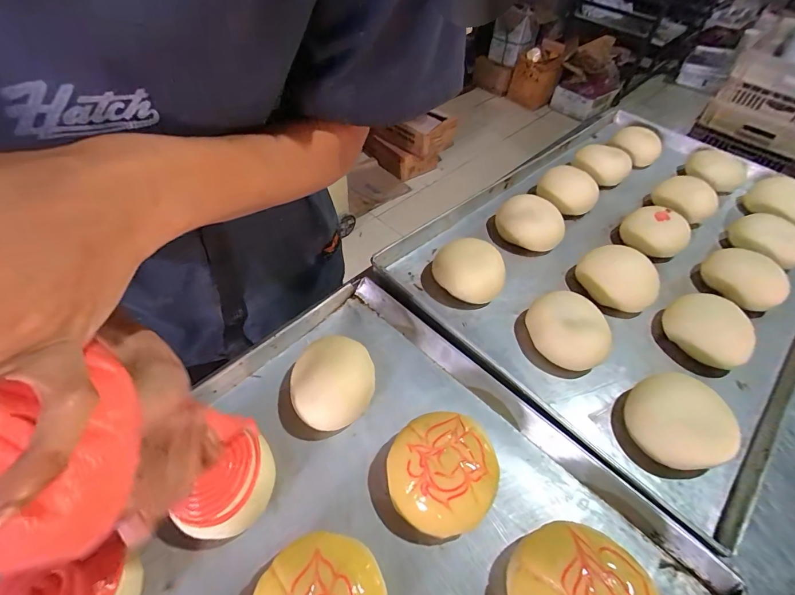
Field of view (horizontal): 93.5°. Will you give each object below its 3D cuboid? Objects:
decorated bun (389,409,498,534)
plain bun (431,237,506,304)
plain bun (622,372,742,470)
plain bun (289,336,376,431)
[{"bbox_3d":[0.039,0.155,0.331,0.090,0.050,0.090,2,52,-3],"label":"decorated bun"},{"bbox_3d":[0.094,-0.036,0.495,0.097,0.050,0.084,24,54,14],"label":"plain bun"},{"bbox_3d":[0.286,0.124,0.381,0.089,0.057,0.089,2,52,-3],"label":"plain bun"},{"bbox_3d":[-0.064,0.088,0.379,0.083,0.047,0.084,2,52,-3],"label":"plain bun"}]

